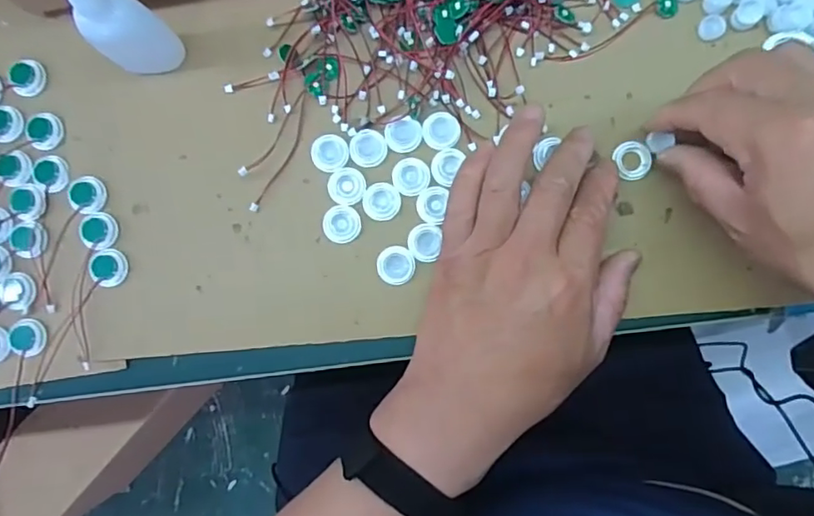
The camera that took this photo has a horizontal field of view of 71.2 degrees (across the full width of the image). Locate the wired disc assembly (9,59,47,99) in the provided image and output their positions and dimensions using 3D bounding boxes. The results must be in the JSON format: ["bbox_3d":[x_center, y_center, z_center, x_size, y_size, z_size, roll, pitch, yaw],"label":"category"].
[{"bbox_3d":[-0.239,-0.113,0.357,0.019,0.007,0.023,30,90,4],"label":"wired disc assembly"}]

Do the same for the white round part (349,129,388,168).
[{"bbox_3d":[-0.024,-0.067,0.348,0.022,0.004,0.023,0,88,3],"label":"white round part"}]

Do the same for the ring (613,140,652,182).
[{"bbox_3d":[0.135,-0.059,0.341,0.022,0.005,0.023,0,88,3],"label":"ring"}]

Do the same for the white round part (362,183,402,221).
[{"bbox_3d":[-0.016,-0.034,0.346,0.023,0.004,0.022,0,88,3],"label":"white round part"}]

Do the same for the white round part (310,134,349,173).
[{"bbox_3d":[-0.047,-0.064,0.348,0.023,0.004,0.022,0,88,3],"label":"white round part"}]

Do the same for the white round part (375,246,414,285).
[{"bbox_3d":[-0.007,0.005,0.345,0.023,0.005,0.023,0,88,3],"label":"white round part"}]

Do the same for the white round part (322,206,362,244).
[{"bbox_3d":[-0.040,-0.021,0.348,0.022,0.004,0.022,0,88,3],"label":"white round part"}]

